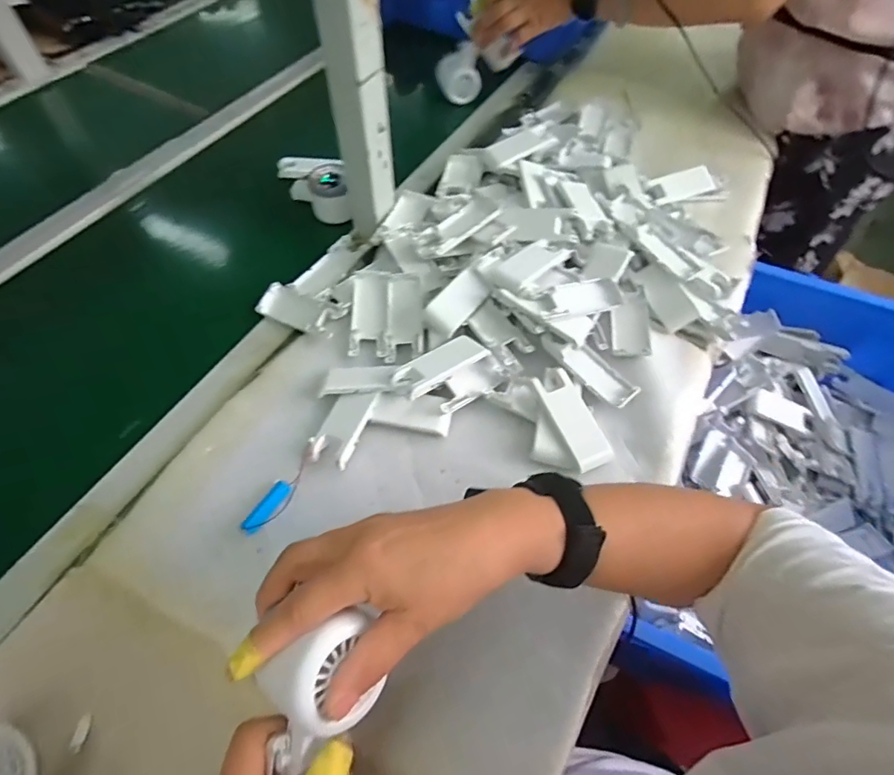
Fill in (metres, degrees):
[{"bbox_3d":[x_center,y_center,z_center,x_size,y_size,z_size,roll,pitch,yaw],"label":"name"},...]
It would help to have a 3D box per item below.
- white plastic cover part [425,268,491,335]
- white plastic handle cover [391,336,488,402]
[{"bbox_3d":[0.013,-0.092,0.531,0.043,0.015,0.076,40,78,20],"label":"white plastic cover part"},{"bbox_3d":[-0.005,-0.024,0.498,0.100,0.016,0.036,-33,64,-21],"label":"white plastic handle cover"}]

